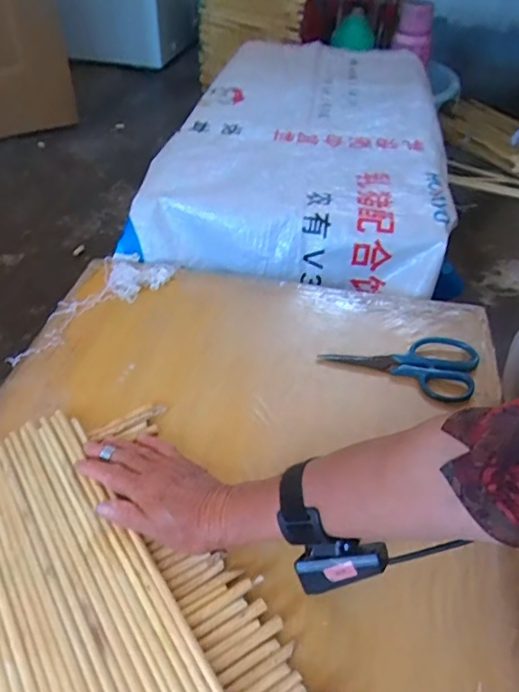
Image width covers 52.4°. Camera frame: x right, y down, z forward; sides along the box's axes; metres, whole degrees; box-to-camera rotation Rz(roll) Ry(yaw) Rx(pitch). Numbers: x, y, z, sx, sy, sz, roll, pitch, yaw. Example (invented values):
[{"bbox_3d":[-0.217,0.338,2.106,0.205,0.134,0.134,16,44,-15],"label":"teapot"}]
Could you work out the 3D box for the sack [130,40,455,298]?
[{"bbox_3d":[0.107,-0.410,1.039,0.468,0.128,0.805,12,42,4],"label":"sack"}]

